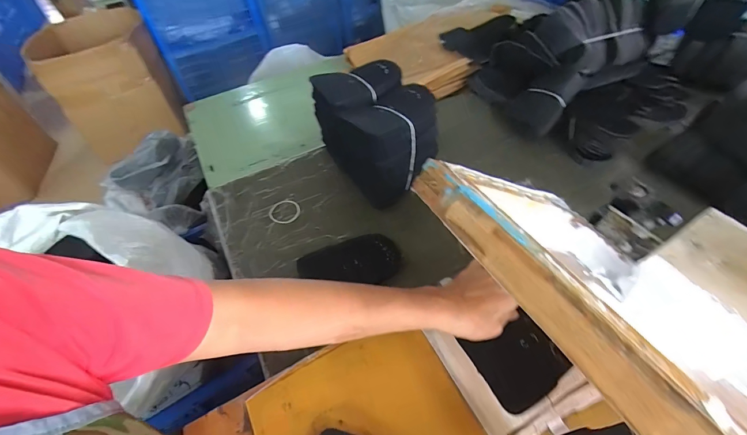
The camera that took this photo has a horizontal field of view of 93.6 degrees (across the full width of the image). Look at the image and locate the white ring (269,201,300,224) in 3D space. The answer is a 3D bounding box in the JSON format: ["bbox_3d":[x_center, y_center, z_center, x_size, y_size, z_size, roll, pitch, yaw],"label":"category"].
[{"bbox_3d":[-0.158,-0.010,0.621,0.053,0.010,0.050,-18,49,-9],"label":"white ring"}]

